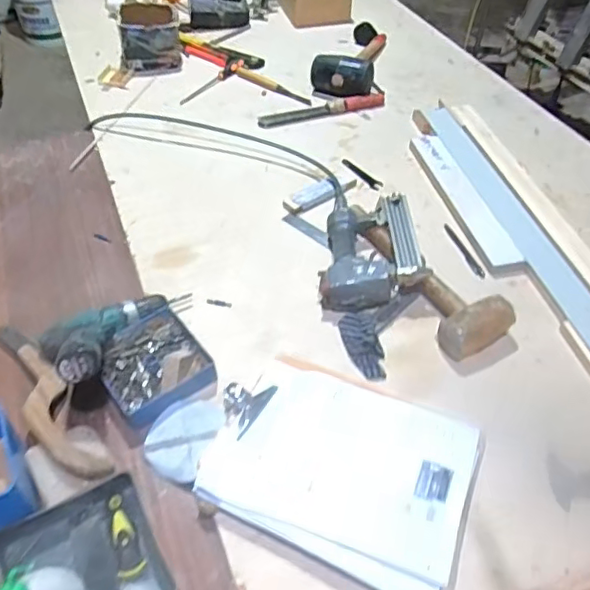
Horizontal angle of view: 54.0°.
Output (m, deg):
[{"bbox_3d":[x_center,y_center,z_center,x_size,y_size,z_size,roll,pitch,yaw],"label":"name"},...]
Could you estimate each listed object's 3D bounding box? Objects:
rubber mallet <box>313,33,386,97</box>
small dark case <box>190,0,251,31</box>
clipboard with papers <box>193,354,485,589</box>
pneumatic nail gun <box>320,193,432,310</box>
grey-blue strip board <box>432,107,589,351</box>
[{"bbox_3d":[0.133,-0.572,1.366,0.135,0.072,0.300,11,48,8],"label":"rubber mallet"},{"bbox_3d":[-0.205,-0.781,1.558,0.155,0.048,0.194,-5,48,-7],"label":"small dark case"},{"bbox_3d":[0.056,0.202,0.712,0.305,0.031,0.234,20,50,16],"label":"clipboard with papers"},{"bbox_3d":[0.120,-0.071,0.930,0.159,0.053,0.221,1,47,-1],"label":"pneumatic nail gun"},{"bbox_3d":[0.378,-0.150,1.021,0.063,0.031,0.658,-9,48,-10],"label":"grey-blue strip board"}]

